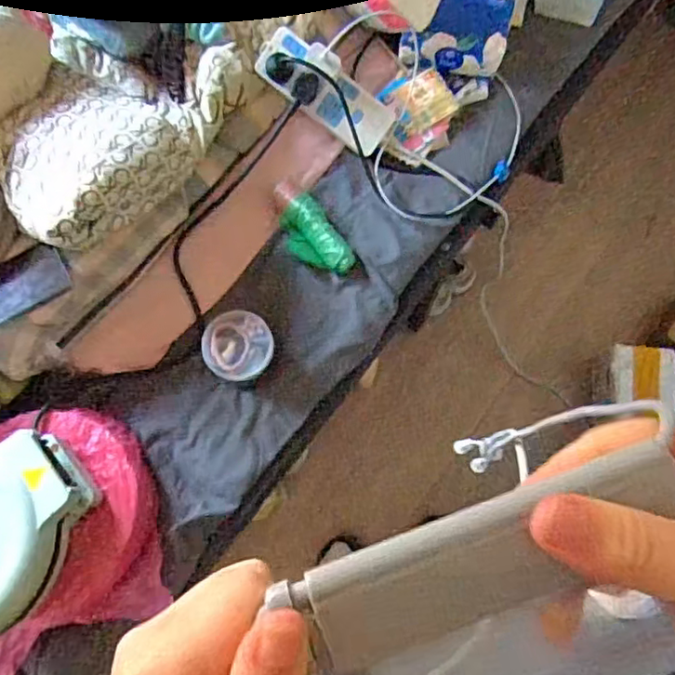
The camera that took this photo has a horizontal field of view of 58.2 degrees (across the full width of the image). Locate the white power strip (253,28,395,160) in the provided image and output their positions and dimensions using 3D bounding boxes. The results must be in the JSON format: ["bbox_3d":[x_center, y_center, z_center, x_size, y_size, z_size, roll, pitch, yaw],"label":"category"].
[{"bbox_3d":[-0.015,-0.322,0.798,0.191,0.039,0.067,36,79,-12],"label":"white power strip"}]

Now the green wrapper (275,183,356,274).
[{"bbox_3d":[-0.037,-0.137,0.784,0.060,0.028,0.137,-33,78,-7],"label":"green wrapper"}]

